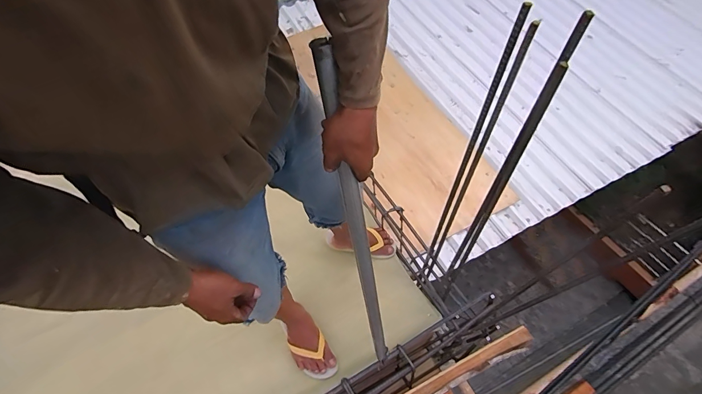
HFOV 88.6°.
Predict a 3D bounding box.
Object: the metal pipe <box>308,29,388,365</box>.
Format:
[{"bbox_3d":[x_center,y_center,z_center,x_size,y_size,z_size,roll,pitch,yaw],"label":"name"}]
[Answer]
[{"bbox_3d":[0.027,0.132,0.677,0.029,0.834,0.033,-22,44,-12],"label":"metal pipe"}]

